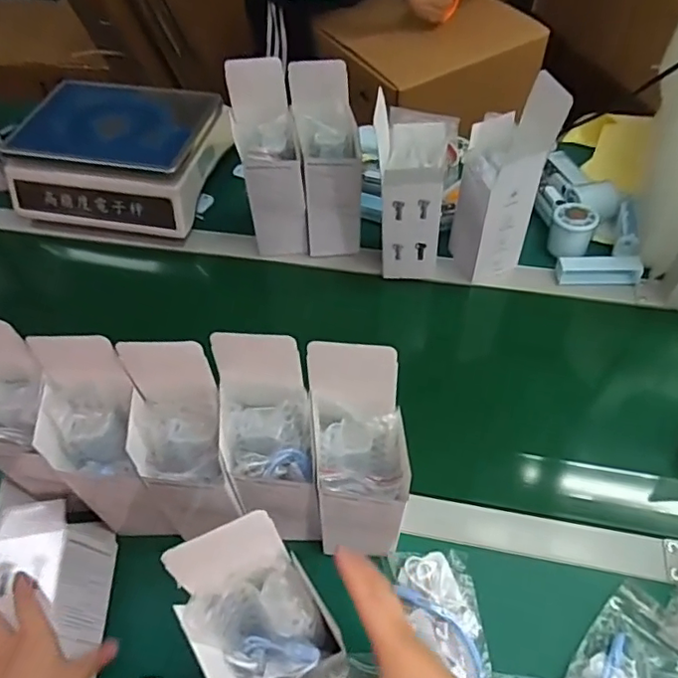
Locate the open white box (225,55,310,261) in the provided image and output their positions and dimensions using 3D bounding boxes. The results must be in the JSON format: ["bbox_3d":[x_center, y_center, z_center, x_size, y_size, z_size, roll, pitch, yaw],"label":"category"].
[{"bbox_3d":[-0.089,-0.223,0.731,0.075,0.231,0.086,-10,55,-3],"label":"open white box"}]

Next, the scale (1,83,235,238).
[{"bbox_3d":[-0.334,-0.281,0.863,0.278,0.115,0.204,11,56,12],"label":"scale"}]

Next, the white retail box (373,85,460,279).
[{"bbox_3d":[0.092,-0.185,0.700,0.083,0.227,0.087,6,56,9],"label":"white retail box"}]

